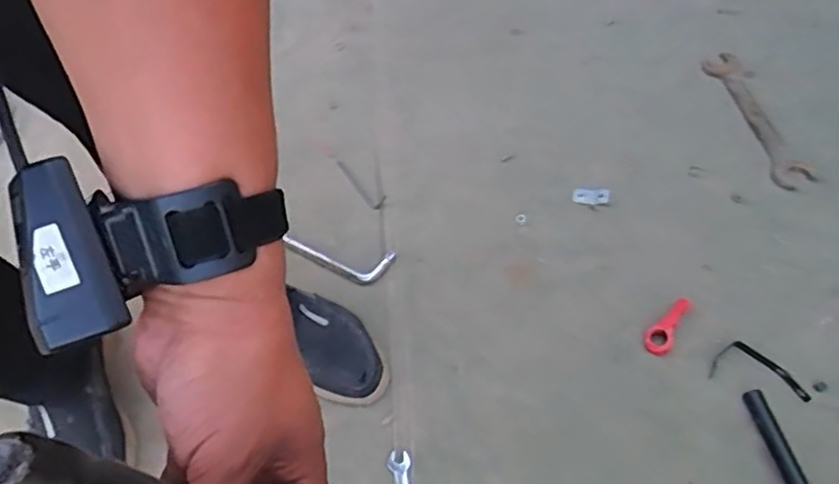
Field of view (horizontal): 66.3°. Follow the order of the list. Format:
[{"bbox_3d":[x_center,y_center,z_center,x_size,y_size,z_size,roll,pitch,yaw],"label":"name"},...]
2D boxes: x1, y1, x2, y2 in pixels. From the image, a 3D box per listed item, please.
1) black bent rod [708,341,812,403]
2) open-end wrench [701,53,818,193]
[{"bbox_3d":[0.411,0.153,0.772,0.109,0.005,0.050,16,64,10],"label":"black bent rod"},{"bbox_3d":[0.497,-0.184,0.953,0.050,0.008,0.265,-17,56,7],"label":"open-end wrench"}]

